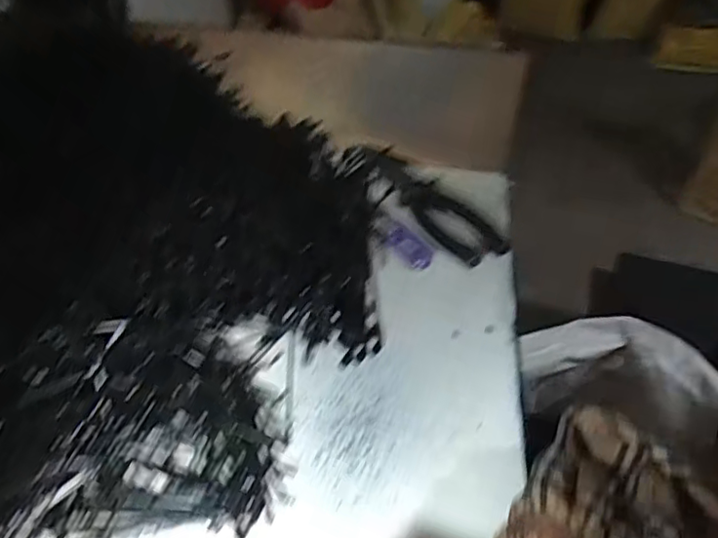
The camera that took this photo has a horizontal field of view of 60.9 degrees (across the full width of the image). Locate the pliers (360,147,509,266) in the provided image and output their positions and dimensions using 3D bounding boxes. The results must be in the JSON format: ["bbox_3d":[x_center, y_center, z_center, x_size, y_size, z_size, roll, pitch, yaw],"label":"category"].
[{"bbox_3d":[0.053,-0.061,0.514,0.042,0.010,0.175,-19,45,-24],"label":"pliers"}]

